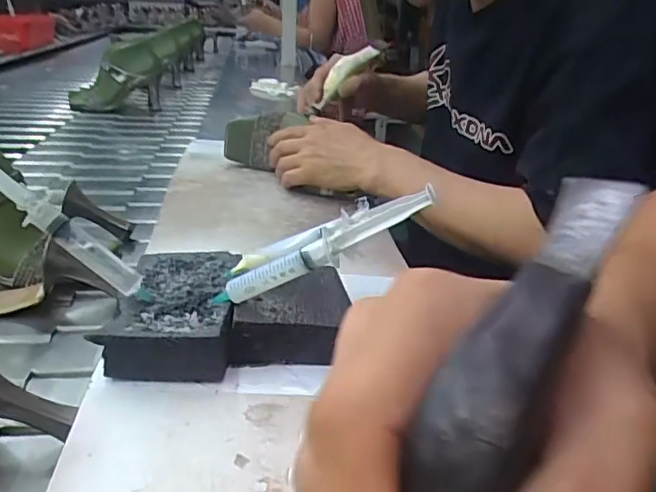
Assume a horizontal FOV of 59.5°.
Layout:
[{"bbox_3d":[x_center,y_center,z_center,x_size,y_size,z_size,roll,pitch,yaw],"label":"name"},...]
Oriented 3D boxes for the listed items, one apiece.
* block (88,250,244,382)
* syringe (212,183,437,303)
[{"bbox_3d":[-0.106,0.046,0.417,0.082,0.036,0.129,3,24,-2],"label":"block"},{"bbox_3d":[-0.008,0.004,0.372,0.162,0.020,0.013,-26,18,18],"label":"syringe"}]

